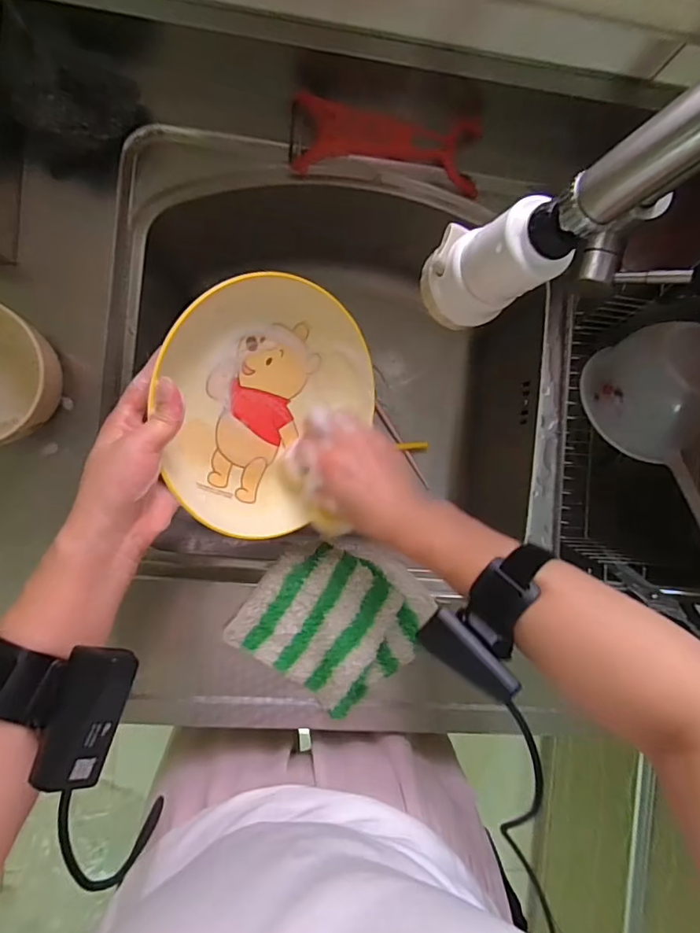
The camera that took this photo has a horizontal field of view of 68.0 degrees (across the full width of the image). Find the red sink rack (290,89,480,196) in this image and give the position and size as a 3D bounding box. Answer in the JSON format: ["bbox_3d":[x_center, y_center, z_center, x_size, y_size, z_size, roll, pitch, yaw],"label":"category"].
[{"bbox_3d":[0.036,-0.283,0.462,0.169,0.040,0.053,10,90,-6],"label":"red sink rack"}]

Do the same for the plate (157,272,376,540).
[{"bbox_3d":[-0.066,-0.051,0.418,0.168,0.037,0.201,41,75,-38],"label":"plate"}]

